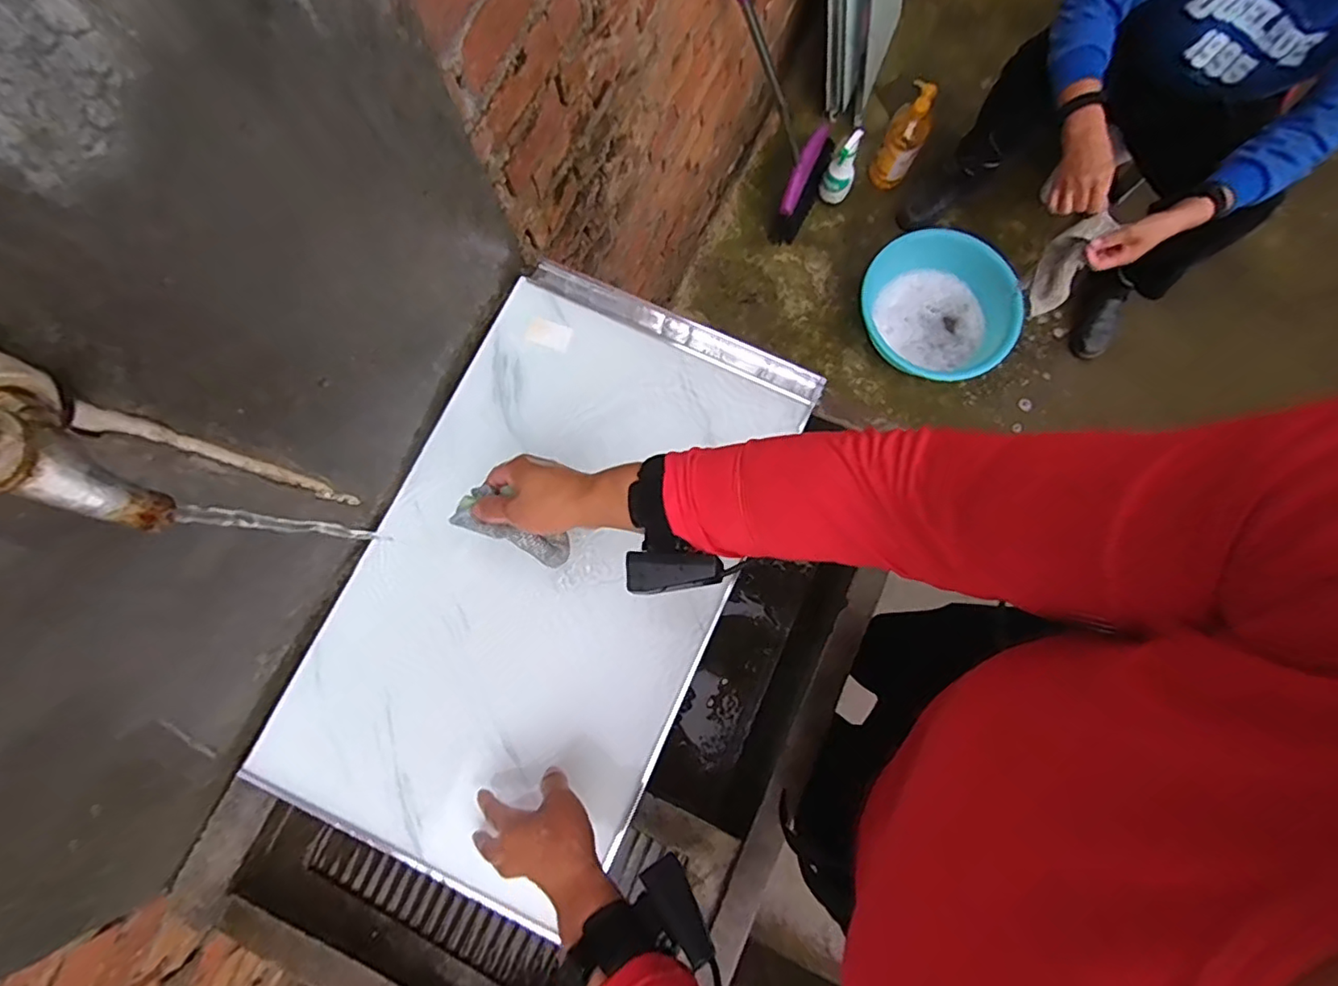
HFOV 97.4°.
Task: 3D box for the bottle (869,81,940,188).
[{"bbox_3d":[0.589,-0.890,1.474,0.102,0.282,0.093,26,80,6],"label":"bottle"}]

